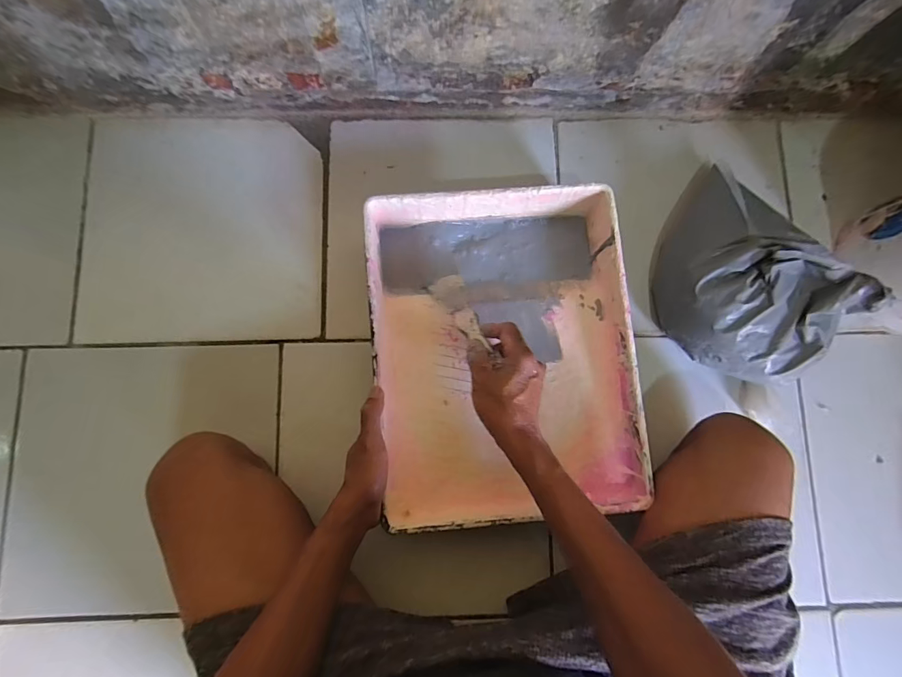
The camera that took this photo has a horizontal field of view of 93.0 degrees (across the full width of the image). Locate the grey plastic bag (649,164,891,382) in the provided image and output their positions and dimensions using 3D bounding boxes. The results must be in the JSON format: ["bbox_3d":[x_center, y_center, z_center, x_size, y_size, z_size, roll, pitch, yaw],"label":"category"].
[{"bbox_3d":[0.340,-0.085,0.480,0.172,0.136,0.263,-2,81,-1],"label":"grey plastic bag"}]

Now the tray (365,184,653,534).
[{"bbox_3d":[0.057,0.013,0.481,0.271,0.067,0.345,-5,81,-2],"label":"tray"}]

